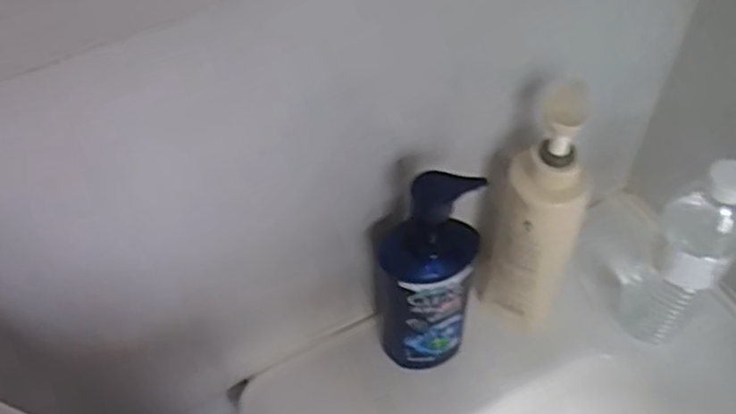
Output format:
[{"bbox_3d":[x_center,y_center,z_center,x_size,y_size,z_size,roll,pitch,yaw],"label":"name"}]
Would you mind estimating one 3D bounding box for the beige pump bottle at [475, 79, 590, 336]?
[{"bbox_3d":[0.142,0.012,0.585,0.076,0.260,0.076,12,57,11],"label":"beige pump bottle"}]

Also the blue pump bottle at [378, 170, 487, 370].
[{"bbox_3d":[0.047,0.068,0.571,0.075,0.259,0.055,4,55,6],"label":"blue pump bottle"}]

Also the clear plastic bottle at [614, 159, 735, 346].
[{"bbox_3d":[0.259,0.043,0.564,0.063,0.213,0.053,35,64,24],"label":"clear plastic bottle"}]

